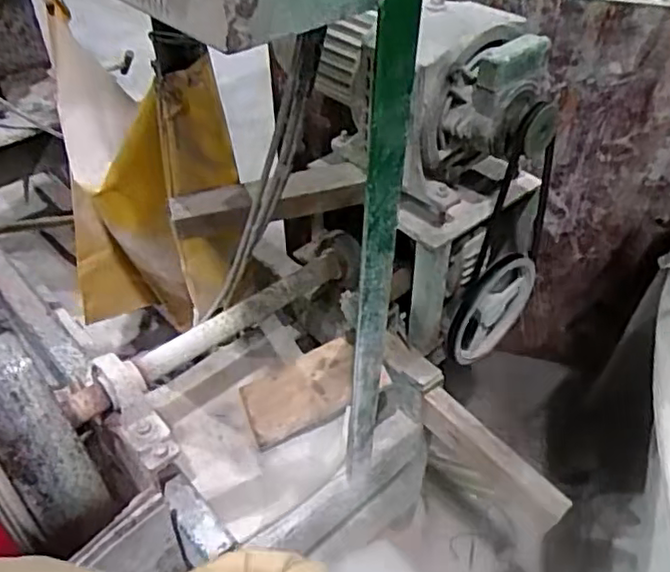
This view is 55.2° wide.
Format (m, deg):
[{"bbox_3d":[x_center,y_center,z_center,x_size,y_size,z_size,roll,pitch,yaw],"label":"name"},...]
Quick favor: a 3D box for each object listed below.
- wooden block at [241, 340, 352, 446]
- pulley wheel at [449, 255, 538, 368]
[{"bbox_3d":[-0.053,0.180,1.094,0.206,0.014,0.122,-27,59,-2],"label":"wooden block"},{"bbox_3d":[0.269,0.035,1.087,0.190,0.195,0.032,-28,48,-27],"label":"pulley wheel"}]

